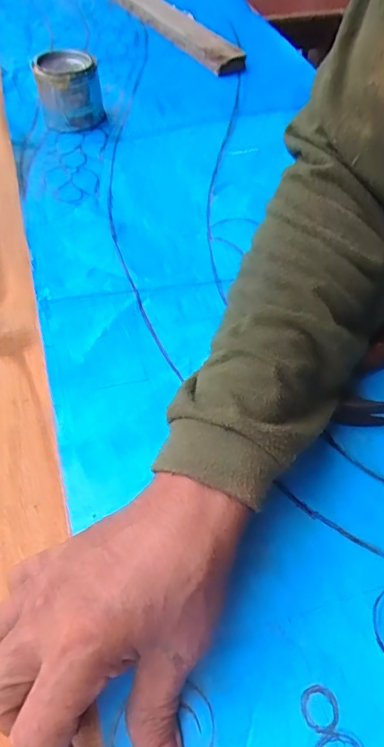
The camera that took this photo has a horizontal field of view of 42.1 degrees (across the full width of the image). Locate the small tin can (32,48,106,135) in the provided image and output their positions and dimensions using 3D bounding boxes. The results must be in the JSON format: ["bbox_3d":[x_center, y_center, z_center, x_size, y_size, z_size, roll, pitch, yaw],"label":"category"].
[{"bbox_3d":[-0.141,-0.329,0.578,0.070,0.069,0.070,-10,56,-7],"label":"small tin can"}]

